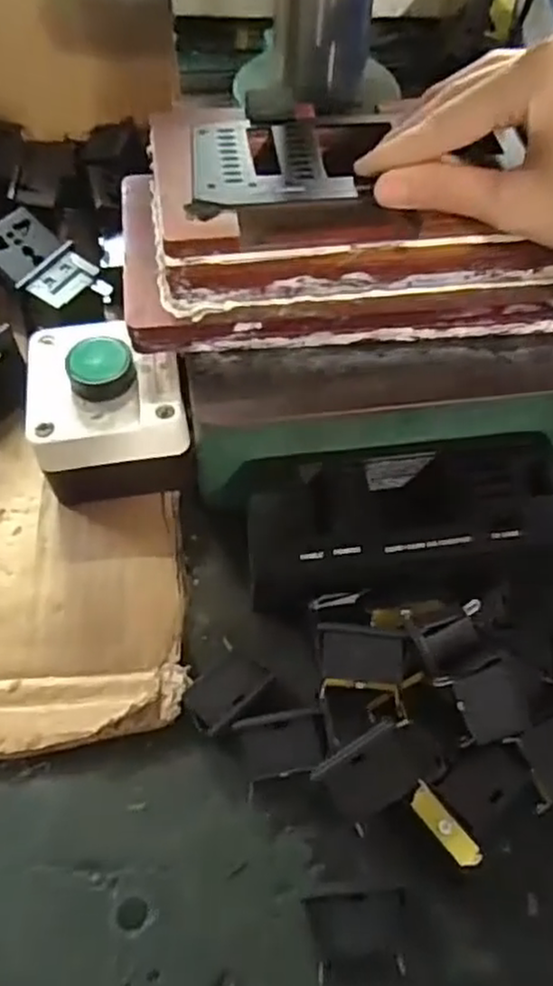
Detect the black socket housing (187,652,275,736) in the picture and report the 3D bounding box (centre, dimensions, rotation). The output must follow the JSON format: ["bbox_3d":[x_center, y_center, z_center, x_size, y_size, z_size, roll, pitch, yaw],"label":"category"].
[{"bbox_3d":[-0.021,0.081,0.295,0.034,0.010,0.021,-39,70,-19],"label":"black socket housing"}]

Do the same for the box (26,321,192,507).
[{"bbox_3d":[-0.078,-0.040,0.337,0.069,0.060,0.075,-6,60,-6],"label":"box"}]

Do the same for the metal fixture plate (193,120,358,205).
[{"bbox_3d":[-0.004,-0.141,0.306,0.066,0.006,0.053,-9,59,-8],"label":"metal fixture plate"}]

